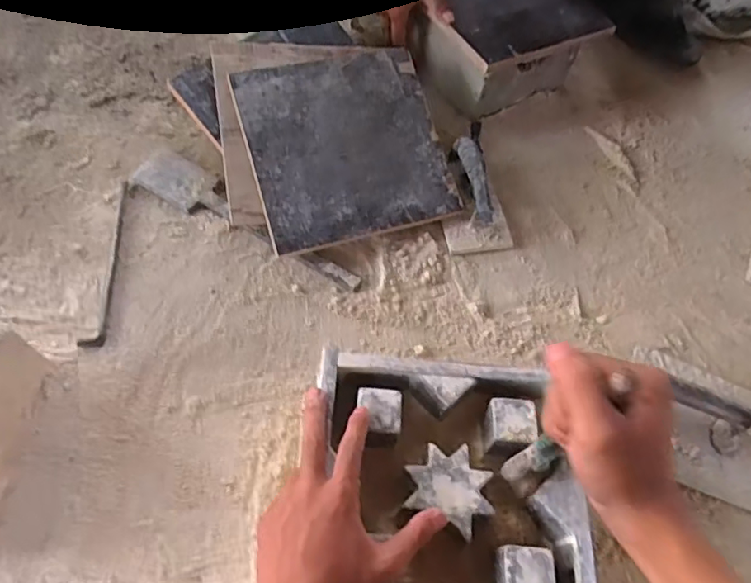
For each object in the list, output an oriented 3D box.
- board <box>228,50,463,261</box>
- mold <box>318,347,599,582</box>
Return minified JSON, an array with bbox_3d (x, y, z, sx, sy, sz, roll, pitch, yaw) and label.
[{"bbox_3d":[-0.037,-0.188,0.751,0.244,0.009,0.243,-14,79,-15],"label":"board"},{"bbox_3d":[0.063,0.178,0.497,0.207,0.058,0.237,1,59,-3],"label":"mold"}]

